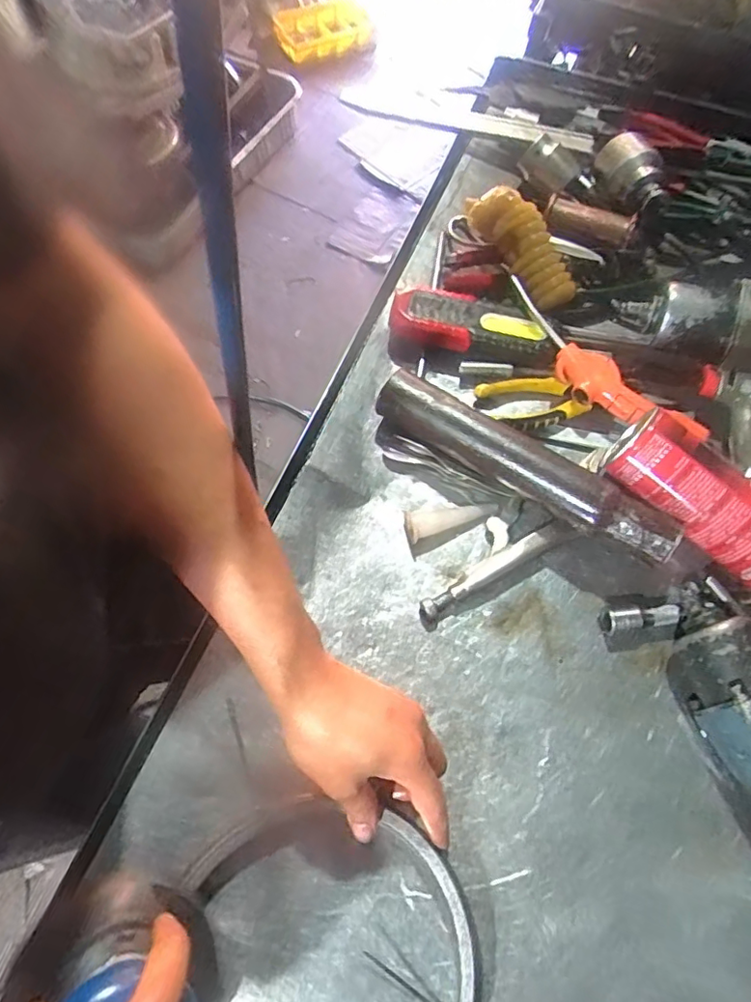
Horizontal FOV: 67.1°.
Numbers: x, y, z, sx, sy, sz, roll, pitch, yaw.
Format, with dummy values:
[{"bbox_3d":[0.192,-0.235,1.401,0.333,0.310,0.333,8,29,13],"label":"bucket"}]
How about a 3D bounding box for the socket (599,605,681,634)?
[{"bbox_3d":[0.218,0.096,0.467,0.062,0.021,0.019,-6,65,-6],"label":"socket"}]

